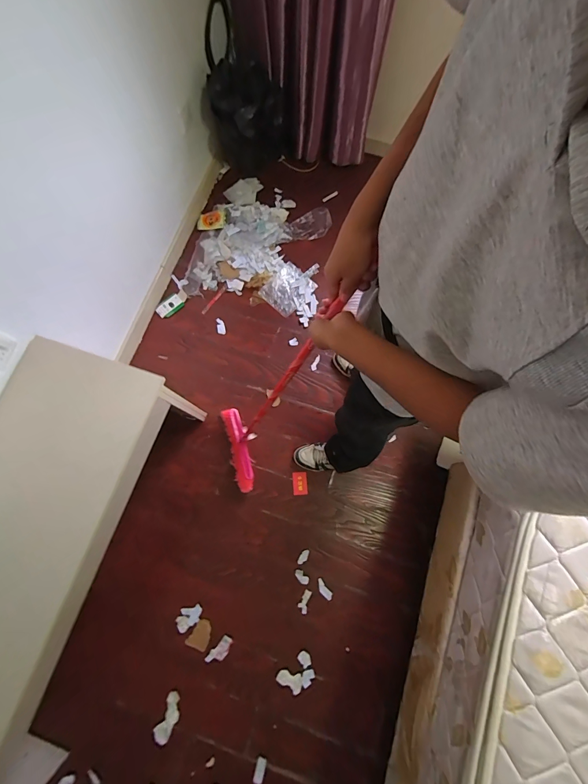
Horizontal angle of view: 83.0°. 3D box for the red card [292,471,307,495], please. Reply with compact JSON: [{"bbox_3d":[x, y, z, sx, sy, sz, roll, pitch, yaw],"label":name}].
[{"bbox_3d":[0.022,0.349,1.273,0.057,0.007,0.086,-6,75,6],"label":"red card"}]

